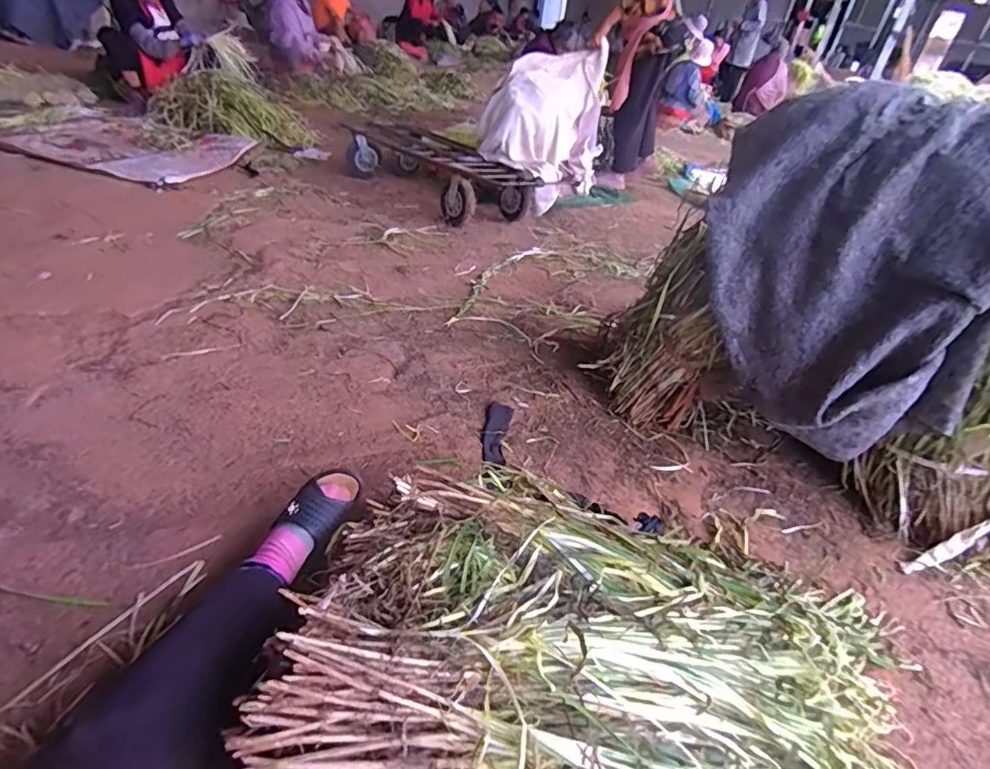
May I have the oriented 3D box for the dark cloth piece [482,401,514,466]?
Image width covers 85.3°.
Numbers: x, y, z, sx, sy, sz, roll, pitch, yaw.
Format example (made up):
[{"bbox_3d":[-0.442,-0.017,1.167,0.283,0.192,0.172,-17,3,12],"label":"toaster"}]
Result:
[{"bbox_3d":[0.004,0.107,1.208,0.058,0.013,0.212,9,38,2],"label":"dark cloth piece"}]

